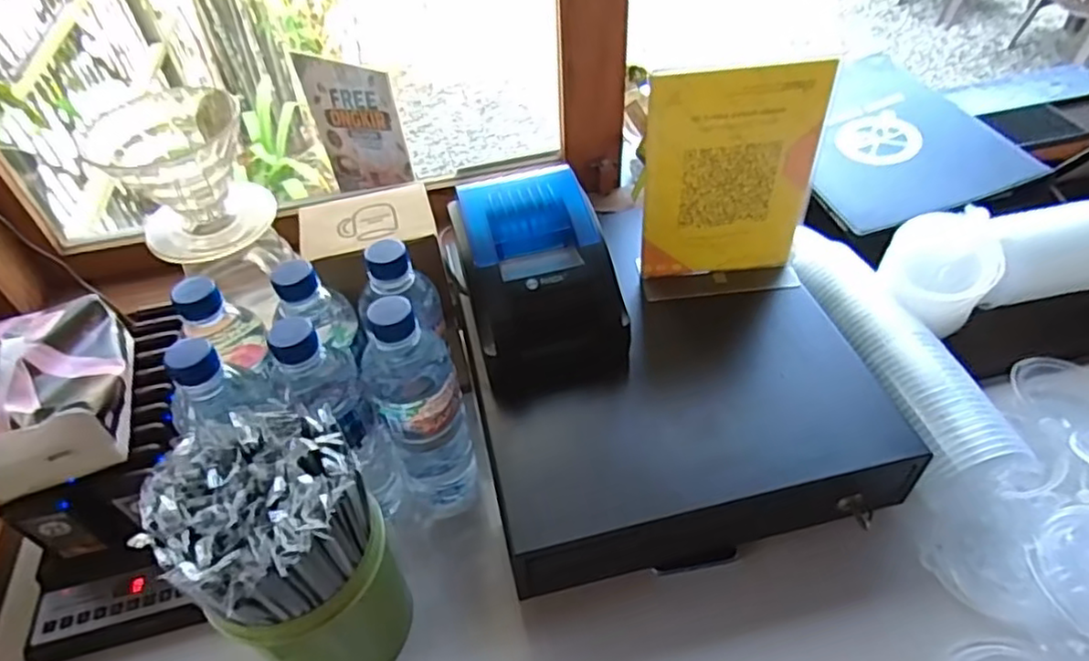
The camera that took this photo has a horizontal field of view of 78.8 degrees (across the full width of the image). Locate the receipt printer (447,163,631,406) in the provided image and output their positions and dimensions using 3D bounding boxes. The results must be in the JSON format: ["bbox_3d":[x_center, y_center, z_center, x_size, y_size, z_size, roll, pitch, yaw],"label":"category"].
[{"bbox_3d":[-0.005,-0.044,0.594,0.125,0.129,0.157,-12,47,-8],"label":"receipt printer"}]

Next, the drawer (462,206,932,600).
[{"bbox_3d":[0.104,0.048,0.622,0.323,0.110,0.313,-11,46,-7],"label":"drawer"}]

